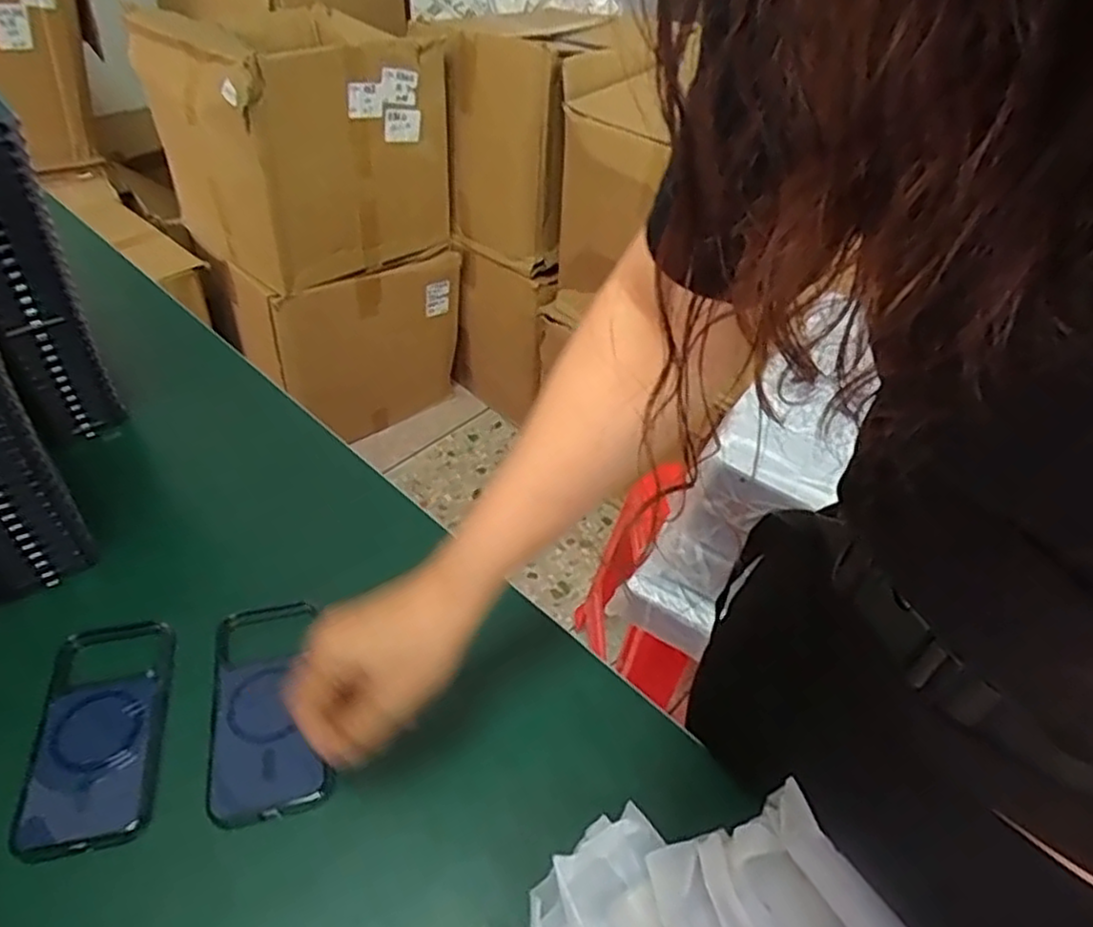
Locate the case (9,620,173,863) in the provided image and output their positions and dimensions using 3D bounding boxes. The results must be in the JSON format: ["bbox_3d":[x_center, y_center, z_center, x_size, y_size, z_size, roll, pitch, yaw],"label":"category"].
[{"bbox_3d":[-0.294,0.173,0.476,0.072,0.018,0.152,-6,45,-10],"label":"case"}]

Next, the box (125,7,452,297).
[{"bbox_3d":[-0.529,-0.692,1.497,0.524,0.421,0.460,33,51,27],"label":"box"}]

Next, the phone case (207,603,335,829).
[{"bbox_3d":[-0.194,0.164,0.496,0.070,0.019,0.156,-11,43,-15],"label":"phone case"}]

